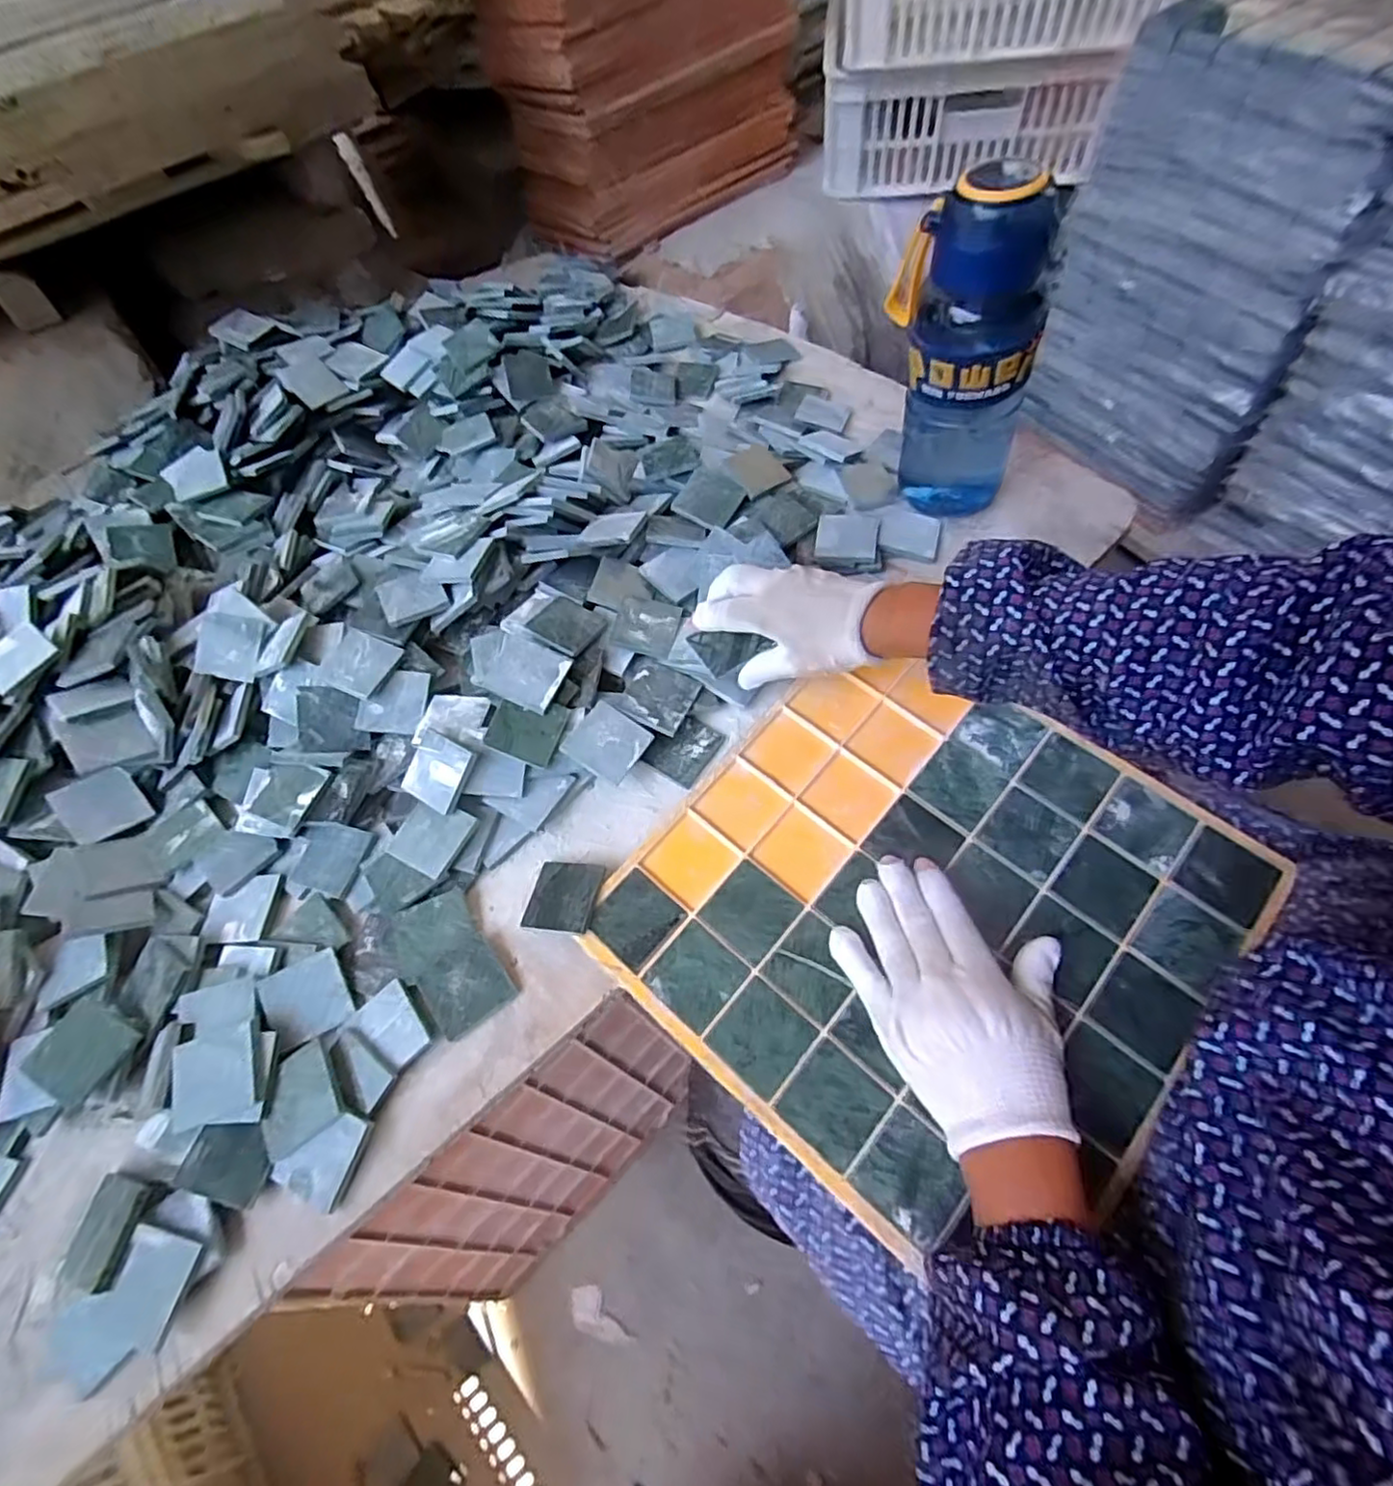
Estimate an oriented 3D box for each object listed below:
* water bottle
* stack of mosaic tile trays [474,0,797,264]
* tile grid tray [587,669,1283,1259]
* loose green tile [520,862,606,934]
[{"bbox_3d":[0.193,-0.278,0.489,0.113,0.220,0.077,19,69,14],"label":"water bottle"},{"bbox_3d":[-0.088,-1.009,0.995,0.397,0.313,0.261,-41,62,-14],"label":"stack of mosaic tile trays"},{"bbox_3d":[0.140,0.100,0.421,0.314,0.016,0.315,37,73,18],"label":"tile grid tray"},{"bbox_3d":[-0.088,0.101,0.442,0.048,0.005,0.047,-2,54,24],"label":"loose green tile"}]

